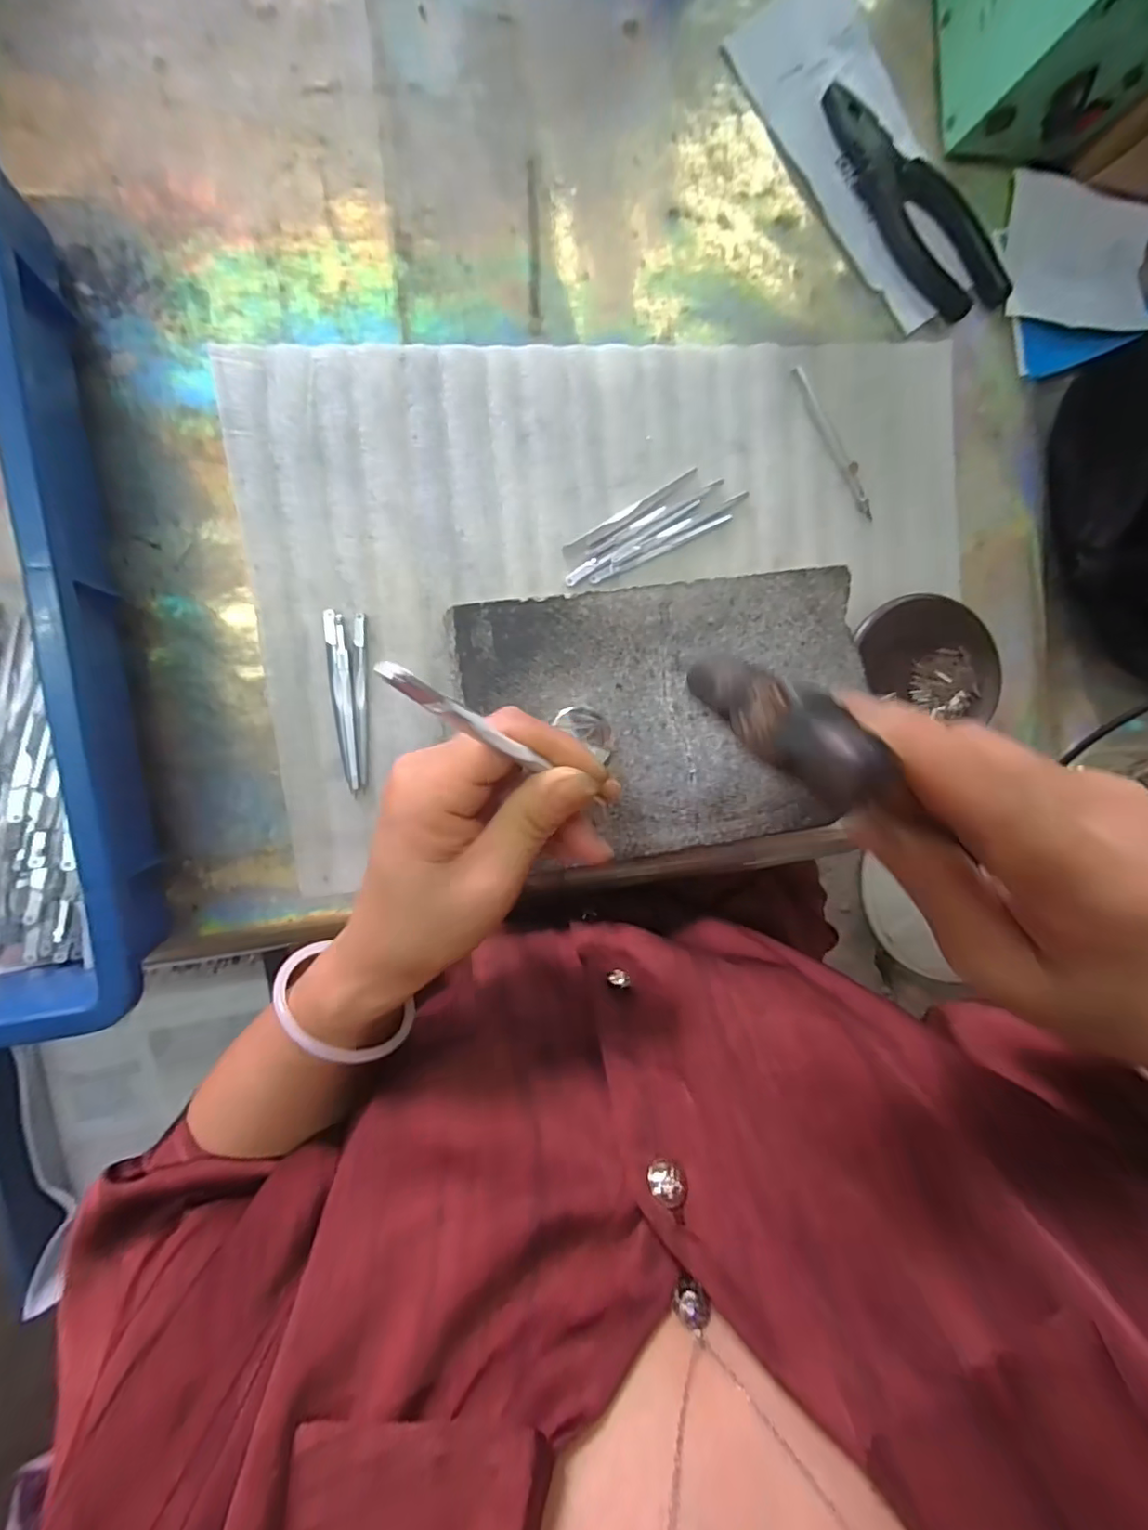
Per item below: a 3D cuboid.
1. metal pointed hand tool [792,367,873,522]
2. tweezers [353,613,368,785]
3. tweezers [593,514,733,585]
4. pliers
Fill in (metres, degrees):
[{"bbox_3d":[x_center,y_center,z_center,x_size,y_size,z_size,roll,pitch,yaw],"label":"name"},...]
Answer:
[{"bbox_3d":[0.172,-0.211,0.371,0.010,0.004,0.106,-35,97,-6],"label":"metal pointed hand tool"},{"bbox_3d":[-0.130,-0.040,0.346,0.007,0.007,0.102,1,93,-9],"label":"tweezers"},{"bbox_3d":[0.057,-0.140,0.363,0.103,0.004,0.006,-26,96,-7],"label":"tweezers"},{"bbox_3d":[0.219,-0.363,0.368,0.166,0.012,0.058,45,86,-8],"label":"pliers"}]

